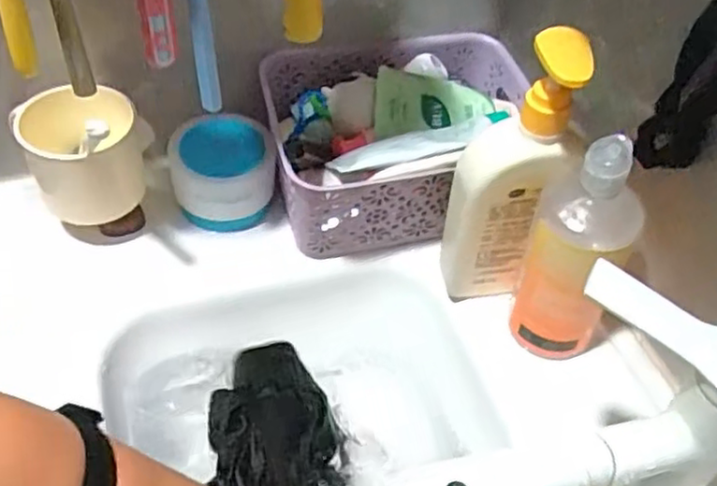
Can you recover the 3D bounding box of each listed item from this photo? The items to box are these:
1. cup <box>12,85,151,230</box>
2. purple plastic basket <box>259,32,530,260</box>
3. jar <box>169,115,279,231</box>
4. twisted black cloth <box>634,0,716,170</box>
[{"bbox_3d":[-0.215,-0.066,0.537,0.086,0.082,0.071,-8,49,-14],"label":"cup"},{"bbox_3d":[0.039,-0.090,0.620,0.234,0.111,0.172,-5,48,-11],"label":"purple plastic basket"},{"bbox_3d":[-0.119,-0.057,0.601,0.088,0.083,0.074,-7,49,-13],"label":"jar"},{"bbox_3d":[0.214,-0.100,0.428,0.038,0.128,0.026,26,50,16],"label":"twisted black cloth"}]

